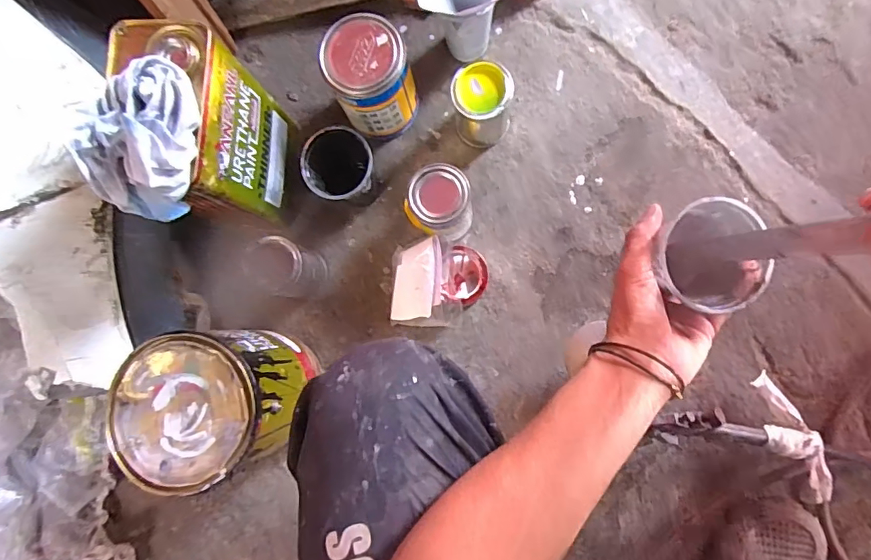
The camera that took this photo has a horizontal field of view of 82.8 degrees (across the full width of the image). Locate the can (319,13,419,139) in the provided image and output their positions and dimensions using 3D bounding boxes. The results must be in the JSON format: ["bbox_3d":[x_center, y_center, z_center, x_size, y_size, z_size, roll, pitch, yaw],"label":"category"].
[{"bbox_3d":[-0.081,-0.258,0.649,0.098,0.137,0.099,-1,84,7],"label":"can"}]

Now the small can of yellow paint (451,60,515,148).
[{"bbox_3d":[0.061,-0.228,0.652,0.071,0.108,0.068,0,84,4],"label":"small can of yellow paint"}]

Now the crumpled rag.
[{"bbox_3d":[-0.280,-0.139,0.480,0.104,0.093,0.146,10,86,8],"label":"crumpled rag"}]

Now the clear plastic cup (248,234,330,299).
[{"bbox_3d":[-0.195,-0.014,0.664,0.070,0.109,0.069,0,84,4],"label":"clear plastic cup"}]

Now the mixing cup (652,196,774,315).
[{"bbox_3d":[0.221,-0.015,0.410,0.082,0.077,0.083,0,84,4],"label":"mixing cup"}]

